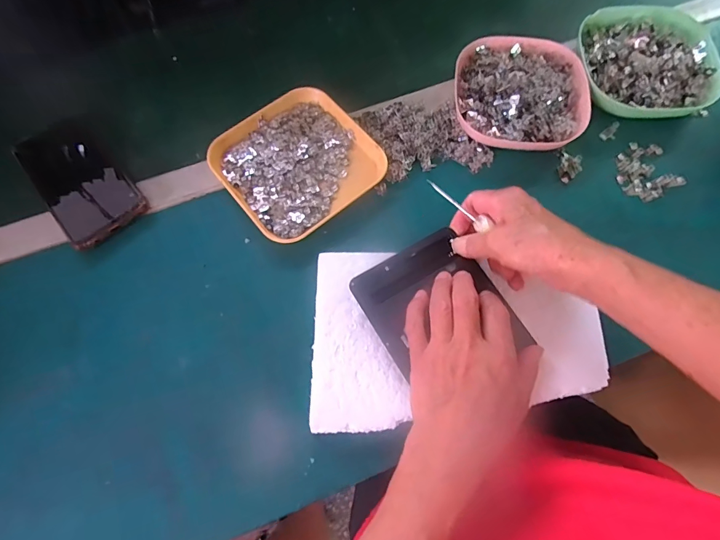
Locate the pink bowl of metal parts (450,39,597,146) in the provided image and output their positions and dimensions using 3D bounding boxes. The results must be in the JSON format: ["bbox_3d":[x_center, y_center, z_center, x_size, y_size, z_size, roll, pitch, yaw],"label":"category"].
[{"bbox_3d":[0.169,-0.187,0.419,0.133,0.036,0.134,3,71,1],"label":"pink bowl of metal parts"}]

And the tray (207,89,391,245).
[{"bbox_3d":[-0.065,-0.111,0.412,0.143,0.019,0.140,-39,76,-12],"label":"tray"}]

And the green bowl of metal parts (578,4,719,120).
[{"bbox_3d":[0.313,-0.231,0.439,0.137,0.033,0.142,1,70,0],"label":"green bowl of metal parts"}]

